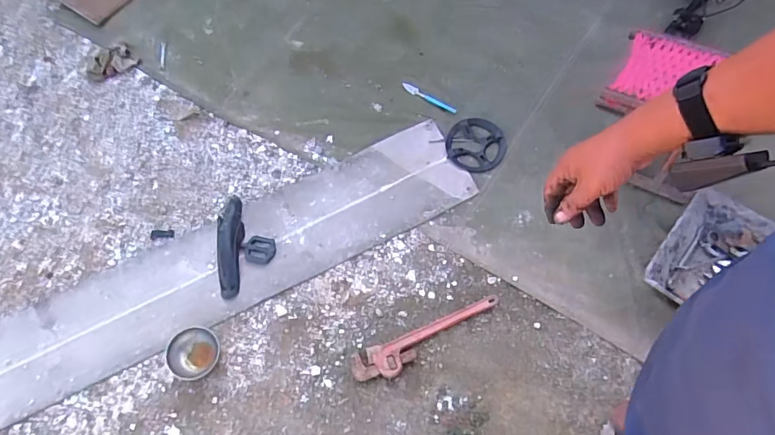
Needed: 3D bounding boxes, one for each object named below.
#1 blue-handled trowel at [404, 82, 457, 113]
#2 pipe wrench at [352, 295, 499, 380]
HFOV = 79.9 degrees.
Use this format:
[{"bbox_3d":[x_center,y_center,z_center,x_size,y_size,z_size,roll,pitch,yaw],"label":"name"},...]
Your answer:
[{"bbox_3d":[0.137,-0.391,1.506,0.206,0.022,0.029,31,69,17],"label":"blue-handled trowel"},{"bbox_3d":[0.106,0.313,1.180,0.411,0.032,0.095,-20,66,-6],"label":"pipe wrench"}]

